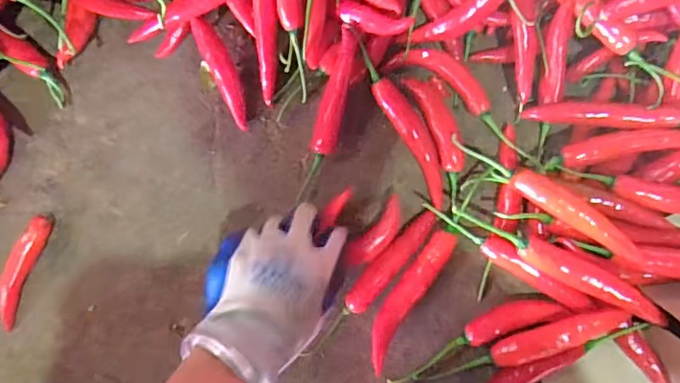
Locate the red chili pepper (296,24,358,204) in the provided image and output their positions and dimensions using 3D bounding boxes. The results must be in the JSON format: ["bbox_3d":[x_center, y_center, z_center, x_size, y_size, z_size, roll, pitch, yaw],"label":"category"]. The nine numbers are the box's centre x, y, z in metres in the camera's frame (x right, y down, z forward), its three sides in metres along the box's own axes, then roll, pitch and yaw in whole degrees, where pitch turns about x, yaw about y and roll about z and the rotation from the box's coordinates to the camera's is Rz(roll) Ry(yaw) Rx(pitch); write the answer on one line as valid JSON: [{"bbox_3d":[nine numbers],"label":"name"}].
[{"bbox_3d":[-0.008,-0.066,0.474,0.022,0.032,0.150,13,86,0],"label":"red chili pepper"}]

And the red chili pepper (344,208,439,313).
[{"bbox_3d":[0.044,0.060,0.473,0.023,0.014,0.108,42,86,2],"label":"red chili pepper"}]

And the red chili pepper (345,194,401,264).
[{"bbox_3d":[0.032,0.037,0.470,0.023,0.015,0.070,40,101,2],"label":"red chili pepper"}]

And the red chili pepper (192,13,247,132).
[{"bbox_3d":[-0.101,-0.104,0.479,0.022,0.026,0.098,-26,86,-3],"label":"red chili pepper"}]

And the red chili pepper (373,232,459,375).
[{"bbox_3d":[0.056,0.089,0.470,0.026,0.022,0.129,32,86,2],"label":"red chili pepper"}]

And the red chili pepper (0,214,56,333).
[{"bbox_3d":[-0.270,0.066,0.458,0.020,0.018,0.099,20,86,1],"label":"red chili pepper"}]

